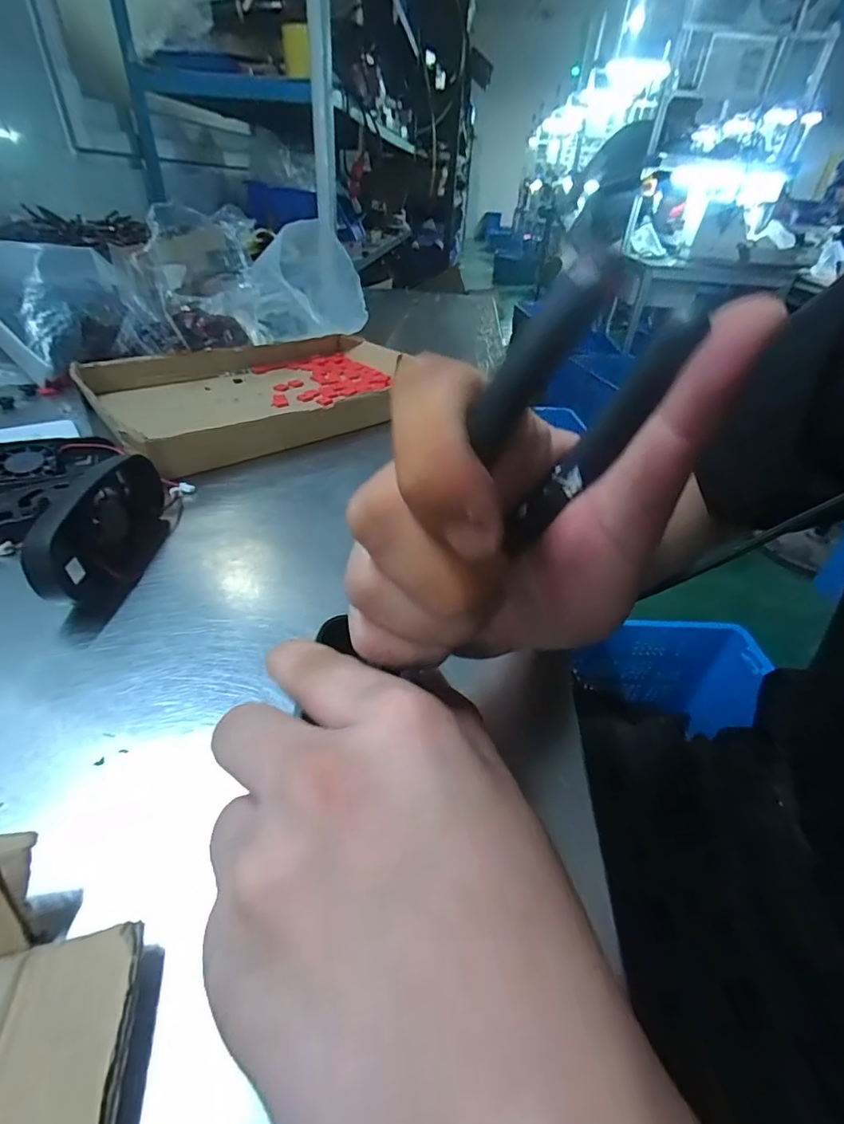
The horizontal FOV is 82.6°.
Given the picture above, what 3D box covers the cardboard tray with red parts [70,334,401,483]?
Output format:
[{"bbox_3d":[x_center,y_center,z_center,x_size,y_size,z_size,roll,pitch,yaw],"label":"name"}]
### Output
[{"bbox_3d":[-0.150,-0.177,0.495,0.314,0.037,0.233,-23,45,-31],"label":"cardboard tray with red parts"}]

